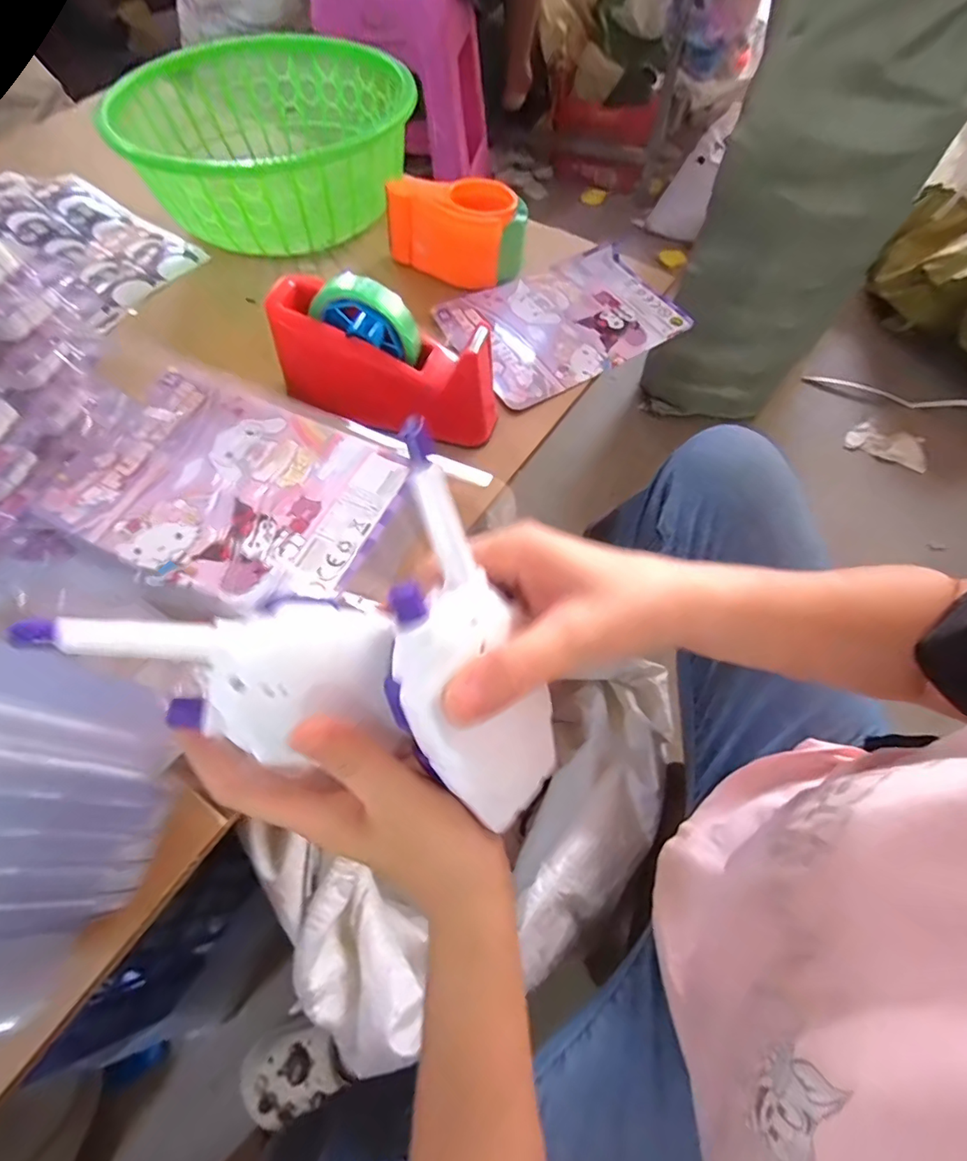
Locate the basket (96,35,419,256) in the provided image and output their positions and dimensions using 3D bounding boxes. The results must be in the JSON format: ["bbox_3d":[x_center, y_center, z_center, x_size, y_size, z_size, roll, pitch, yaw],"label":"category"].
[{"bbox_3d":[-0.249,-0.526,0.612,0.313,0.103,0.322,-1,63,1],"label":"basket"}]

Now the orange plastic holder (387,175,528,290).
[{"bbox_3d":[-0.029,-0.405,0.580,0.138,0.081,0.089,24,67,13],"label":"orange plastic holder"}]

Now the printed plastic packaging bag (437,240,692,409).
[{"bbox_3d":[0.087,-0.290,0.566,0.242,0.009,0.169,-31,70,-15],"label":"printed plastic packaging bag"}]

